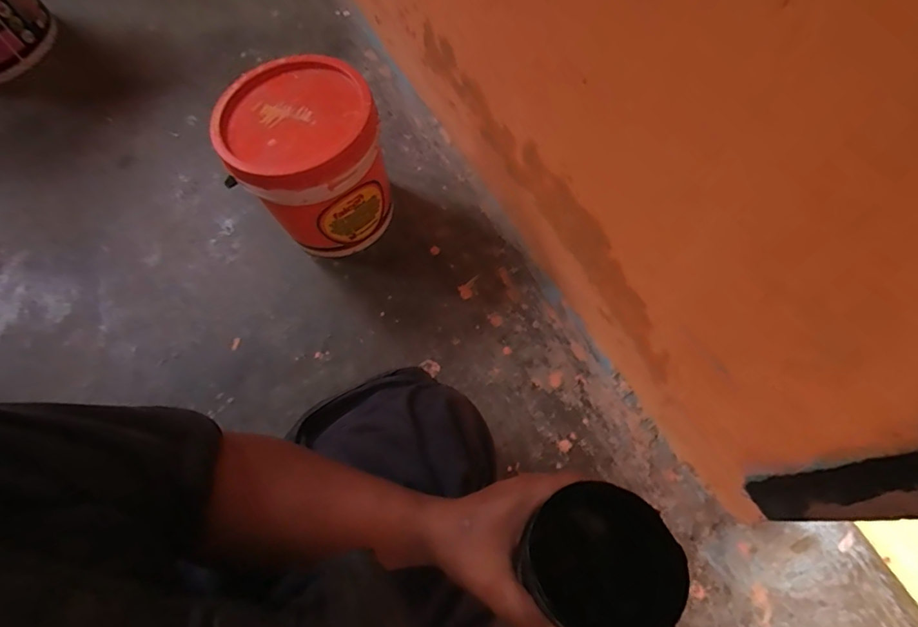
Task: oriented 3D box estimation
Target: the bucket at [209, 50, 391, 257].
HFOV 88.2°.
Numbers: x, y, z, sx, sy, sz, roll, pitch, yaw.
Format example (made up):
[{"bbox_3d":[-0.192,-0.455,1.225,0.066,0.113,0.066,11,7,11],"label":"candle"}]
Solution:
[{"bbox_3d":[-0.194,-0.200,0.657,0.179,0.209,0.178,-2,66,4],"label":"bucket"}]

